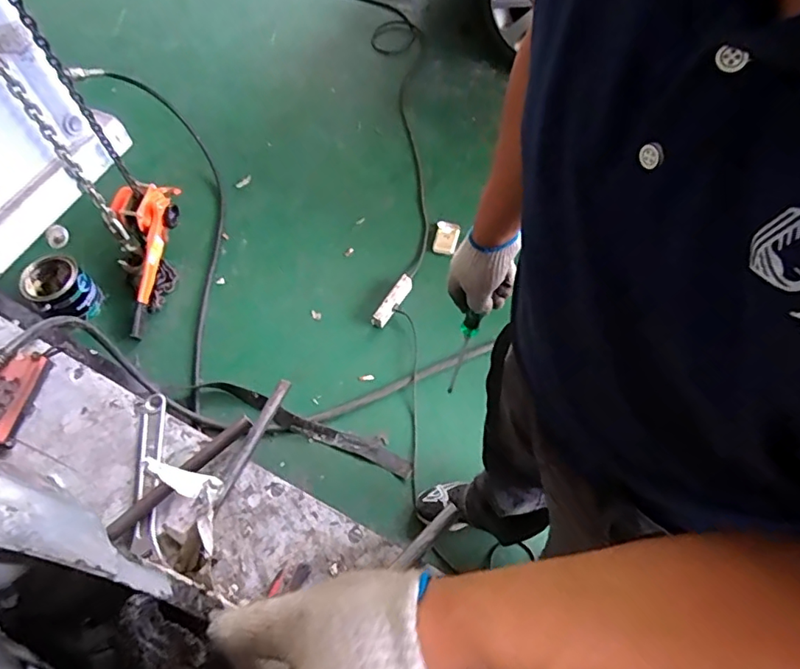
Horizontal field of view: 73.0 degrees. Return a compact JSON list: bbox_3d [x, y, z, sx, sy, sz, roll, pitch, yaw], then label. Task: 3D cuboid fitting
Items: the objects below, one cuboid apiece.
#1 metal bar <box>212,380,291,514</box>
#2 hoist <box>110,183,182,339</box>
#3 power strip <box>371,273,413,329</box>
[{"bbox_3d":[-0.244,0.178,0.894,0.022,0.019,0.235,19,63,12],"label":"metal bar"},{"bbox_3d":[-0.775,-0.243,1.664,0.126,0.183,0.501,2,86,3],"label":"hoist"},{"bbox_3d":[-0.018,-0.103,1.616,0.049,0.033,0.200,27,65,16],"label":"power strip"}]

